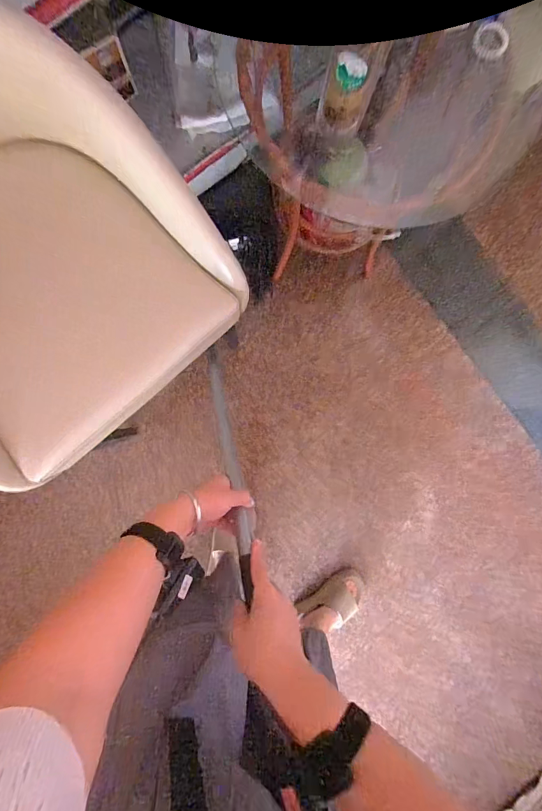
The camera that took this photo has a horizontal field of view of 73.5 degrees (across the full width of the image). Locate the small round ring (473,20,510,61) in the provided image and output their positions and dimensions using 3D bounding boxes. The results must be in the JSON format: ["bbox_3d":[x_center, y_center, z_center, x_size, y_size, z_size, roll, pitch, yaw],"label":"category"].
[{"bbox_3d":[0.343,-0.568,0.564,0.054,0.043,0.023,39,66,2],"label":"small round ring"}]

